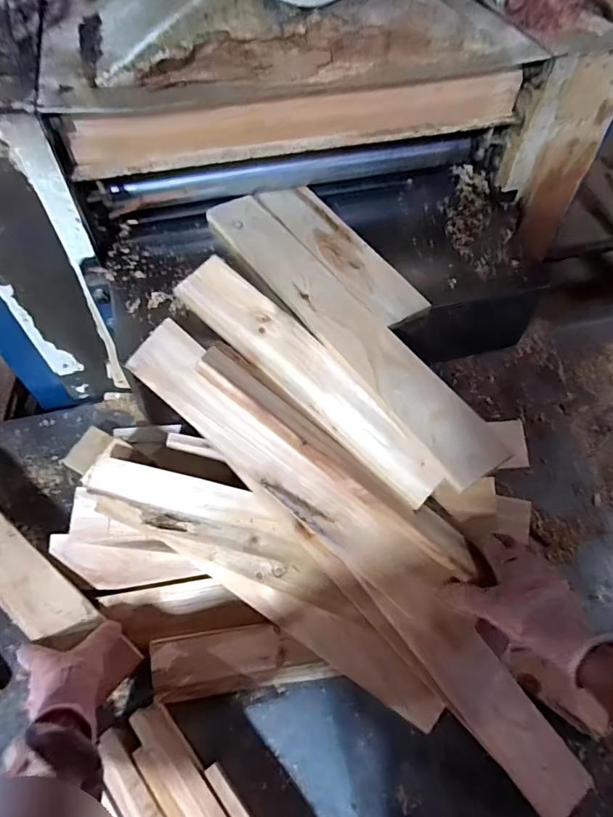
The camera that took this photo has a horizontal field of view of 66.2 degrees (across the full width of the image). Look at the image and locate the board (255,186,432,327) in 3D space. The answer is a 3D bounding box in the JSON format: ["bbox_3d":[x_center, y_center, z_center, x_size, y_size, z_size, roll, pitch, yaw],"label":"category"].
[{"bbox_3d":[0.043,-0.202,0.592,0.072,0.011,0.268,-29,63,-20],"label":"board"}]

